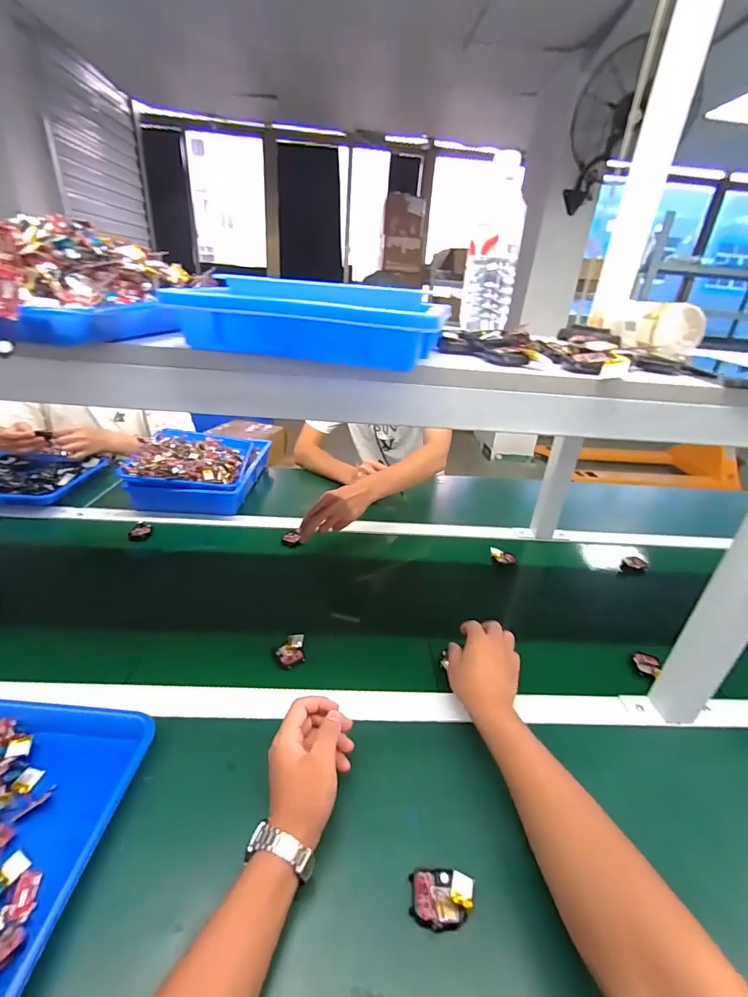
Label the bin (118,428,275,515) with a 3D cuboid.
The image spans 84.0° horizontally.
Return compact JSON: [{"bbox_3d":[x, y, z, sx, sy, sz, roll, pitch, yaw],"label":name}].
[{"bbox_3d":[-0.420,-0.073,1.036,0.267,0.113,0.313,1,28,-6],"label":"bin"}]

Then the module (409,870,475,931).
[{"bbox_3d":[0.060,0.349,0.363,0.053,0.017,0.041,5,27,1],"label":"module"}]

